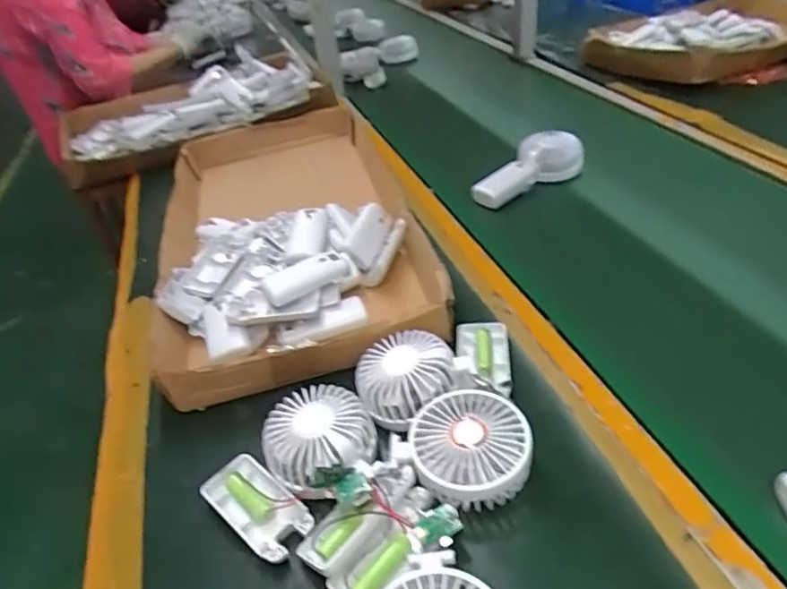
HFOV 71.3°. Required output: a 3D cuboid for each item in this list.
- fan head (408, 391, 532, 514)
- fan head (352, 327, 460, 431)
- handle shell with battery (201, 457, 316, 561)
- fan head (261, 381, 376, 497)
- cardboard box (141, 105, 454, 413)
[{"bbox_3d":[0.056,0.114,0.408,0.083,0.037,0.083,-4,38,3],"label":"fan head"},{"bbox_3d":[0.010,0.070,0.464,0.079,0.039,0.076,-4,38,3],"label":"fan head"},{"bbox_3d":[-0.103,0.162,0.416,0.092,0.024,0.044,26,49,34],"label":"handle shell with battery"},{"bbox_3d":[-0.057,0.113,0.432,0.084,0.034,0.079,-4,38,3],"label":"fan head"},{"bbox_3d":[-0.134,-0.073,0.753,0.307,0.152,0.579,-10,39,-5],"label":"cardboard box"}]

